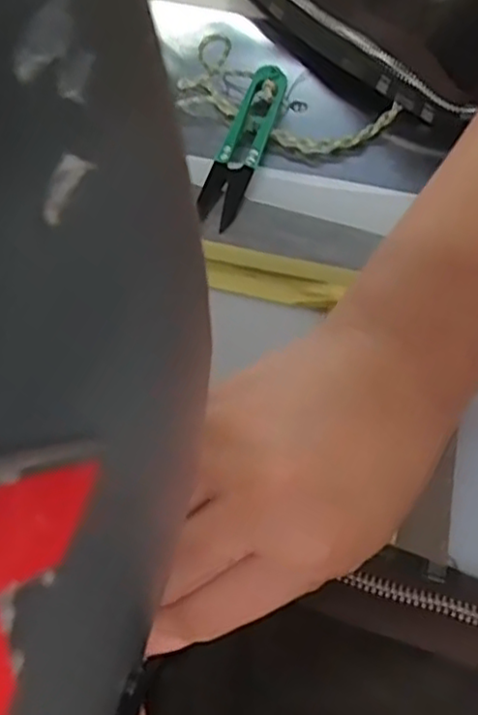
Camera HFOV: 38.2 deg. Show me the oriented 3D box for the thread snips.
[{"bbox_3d":[0.002,-0.110,0.353,0.023,0.014,0.101,15,60,8],"label":"thread snips"}]

